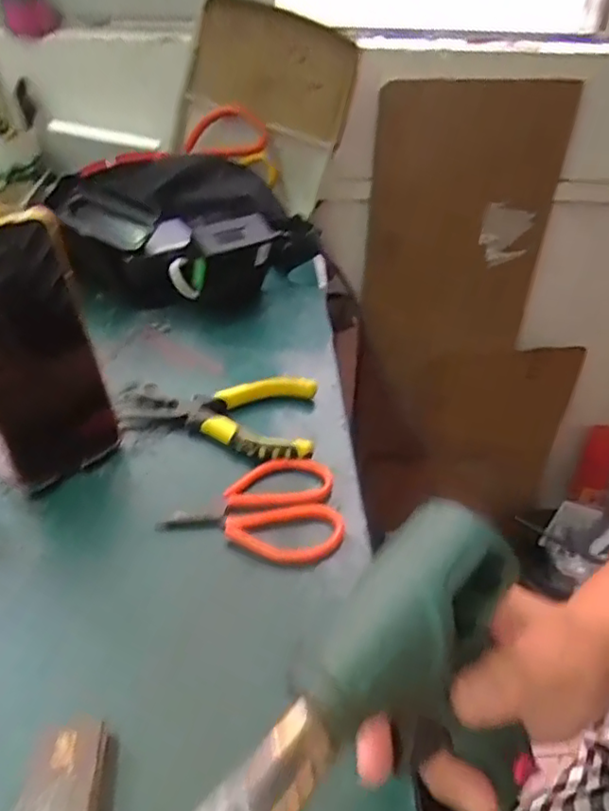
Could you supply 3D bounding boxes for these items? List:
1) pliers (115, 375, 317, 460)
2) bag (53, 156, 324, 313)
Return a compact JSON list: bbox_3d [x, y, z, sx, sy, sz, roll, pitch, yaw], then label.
[{"bbox_3d":[-0.069,0.006,0.458,0.152,0.012,0.088,0,39,-2],"label":"pliers"},{"bbox_3d":[-0.115,-0.176,0.603,0.232,0.101,0.144,4,39,3],"label":"bag"}]

